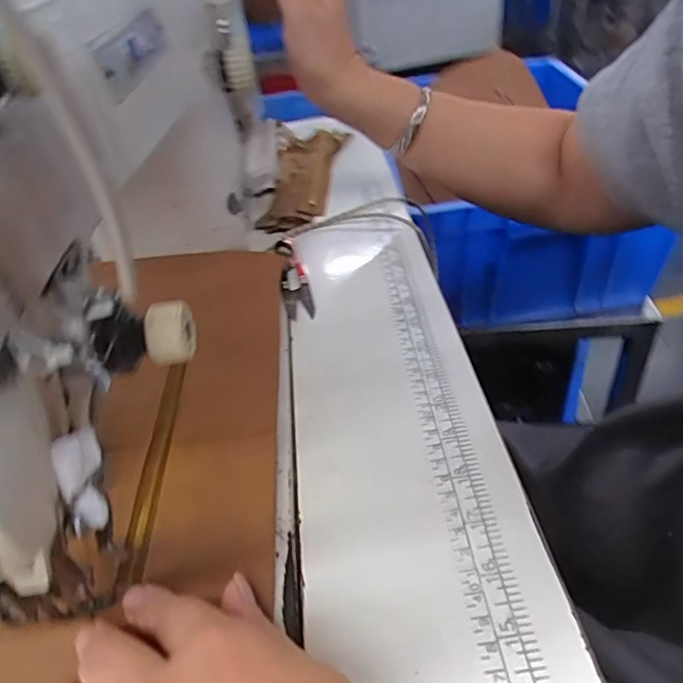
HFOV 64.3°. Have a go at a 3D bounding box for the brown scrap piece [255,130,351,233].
[{"bbox_3d":[-0.038,-0.182,0.576,0.062,0.017,0.221,2,41,10],"label":"brown scrap piece"}]

